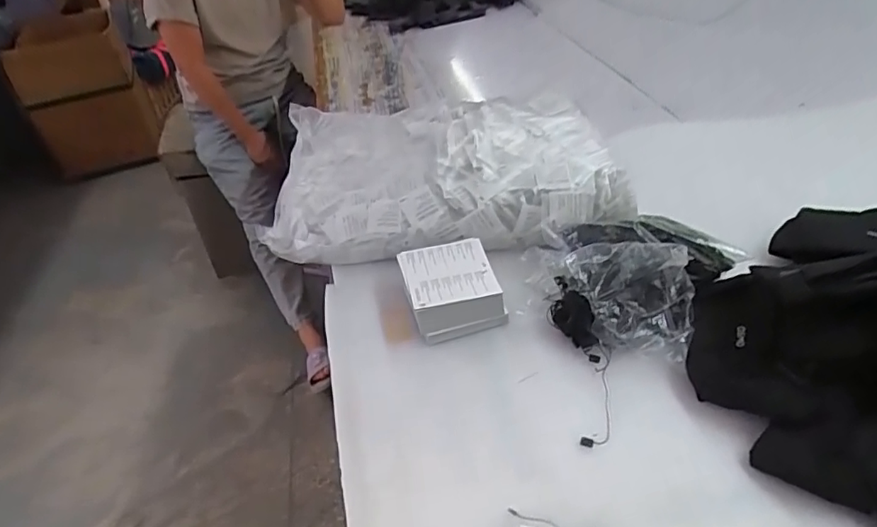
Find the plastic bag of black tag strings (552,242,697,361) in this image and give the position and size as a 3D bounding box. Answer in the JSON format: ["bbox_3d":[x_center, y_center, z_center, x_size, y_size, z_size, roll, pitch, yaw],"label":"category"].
[{"bbox_3d":[0.177,0.032,0.538,0.127,0.083,0.083,15,42,24],"label":"plastic bag of black tag strings"}]

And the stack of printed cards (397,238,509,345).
[{"bbox_3d":[0.012,0.028,0.600,0.092,0.053,0.101,-11,38,-8],"label":"stack of printed cards"}]

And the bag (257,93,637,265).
[{"bbox_3d":[-0.001,-0.118,0.745,0.450,0.124,0.289,-2,38,6],"label":"bag"}]

